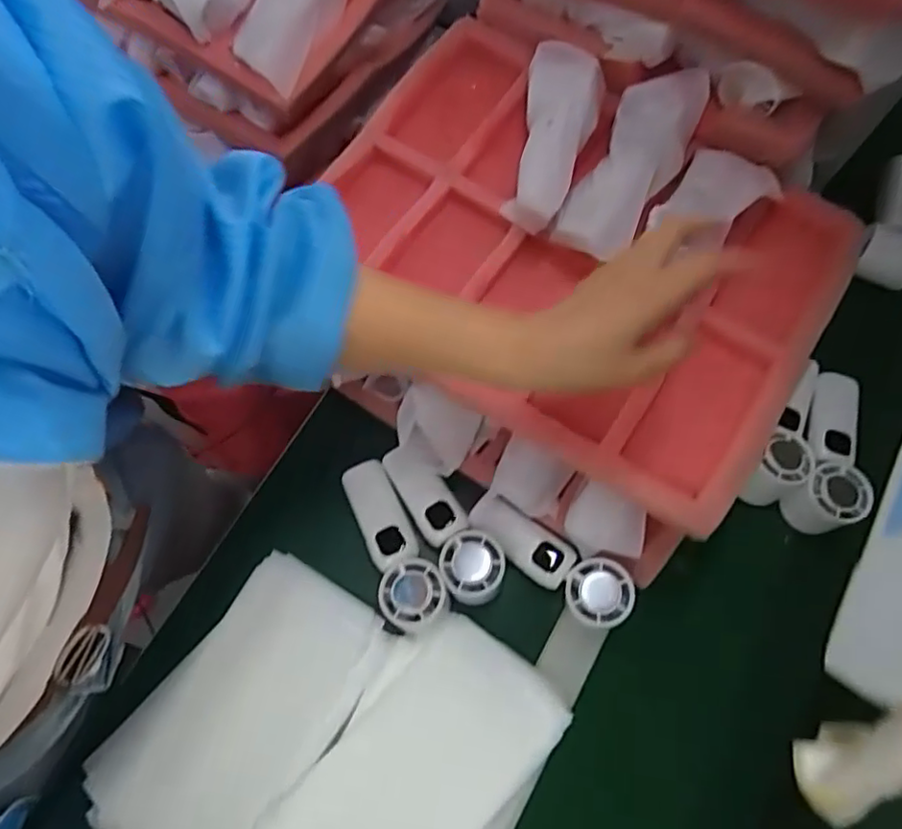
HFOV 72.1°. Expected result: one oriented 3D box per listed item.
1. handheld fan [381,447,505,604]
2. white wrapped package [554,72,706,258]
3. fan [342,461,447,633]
[{"bbox_3d":[-0.005,0.092,0.542,0.051,0.046,0.146,-26,73,-9],"label":"handheld fan"},{"bbox_3d":[0.159,-0.222,0.532,0.071,0.049,0.198,27,73,9],"label":"white wrapped package"},{"bbox_3d":[-0.052,0.111,0.537,0.051,0.053,0.151,-23,73,-8],"label":"fan"}]

